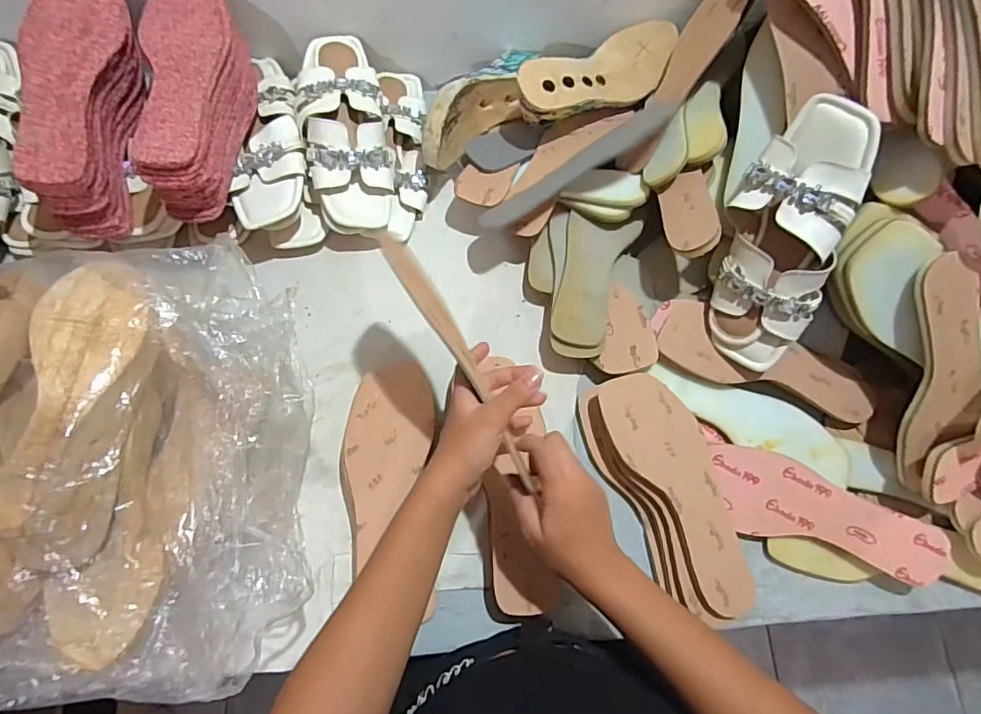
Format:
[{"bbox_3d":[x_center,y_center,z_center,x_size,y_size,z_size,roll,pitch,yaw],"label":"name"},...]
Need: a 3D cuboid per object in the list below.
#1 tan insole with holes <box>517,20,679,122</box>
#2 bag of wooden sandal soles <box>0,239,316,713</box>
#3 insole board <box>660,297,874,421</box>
[{"bbox_3d":[0.128,-0.335,0.625,0.234,0.063,0.079,-31,75,-23],"label":"tan insole with holes"},{"bbox_3d":[-0.390,0.098,0.399,0.426,0.150,0.326,-9,72,-4],"label":"bag of wooden sandal soles"},{"bbox_3d":[0.296,0.011,0.571,0.233,0.024,0.076,25,73,7],"label":"insole board"}]

